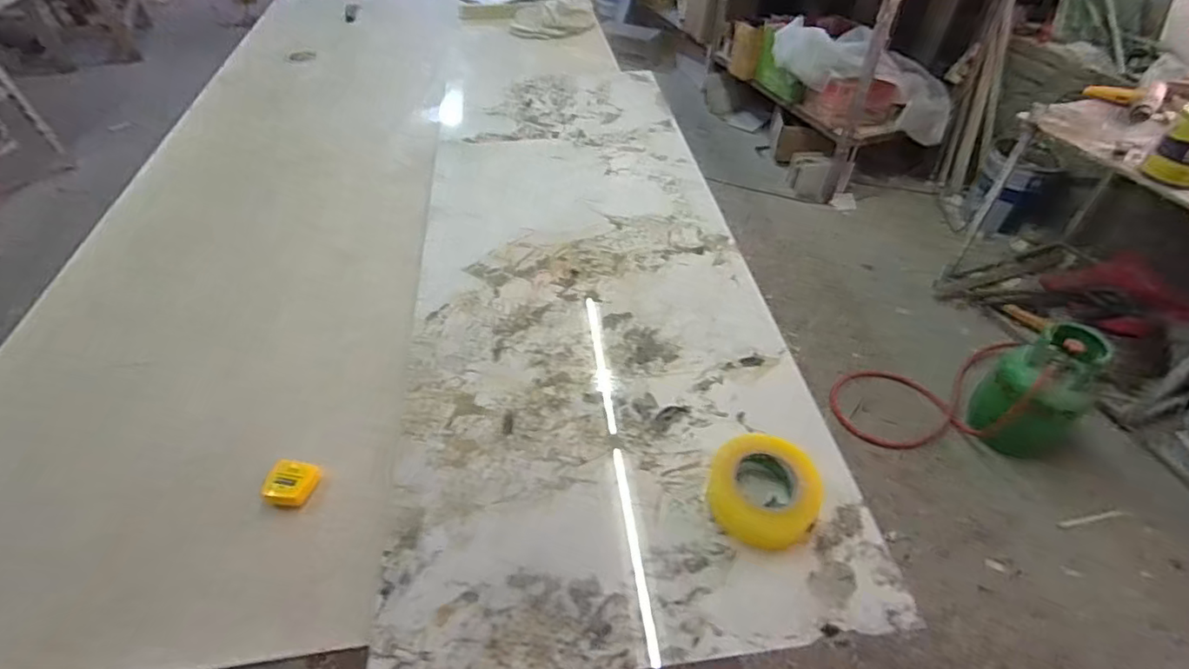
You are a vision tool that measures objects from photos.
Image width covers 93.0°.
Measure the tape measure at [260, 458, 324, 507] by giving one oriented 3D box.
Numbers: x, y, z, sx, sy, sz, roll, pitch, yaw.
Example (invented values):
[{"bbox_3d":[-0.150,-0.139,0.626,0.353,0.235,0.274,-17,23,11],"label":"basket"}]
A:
[{"bbox_3d":[-0.393,0.192,0.732,0.061,0.027,0.061,0,46,0],"label":"tape measure"}]

